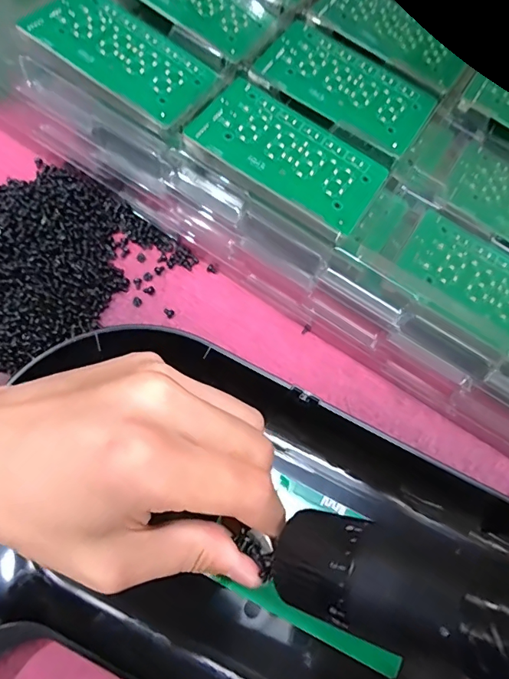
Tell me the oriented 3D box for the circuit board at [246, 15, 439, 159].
[{"bbox_3d":[0.056,-0.157,0.287,0.105,0.004,0.059,35,70,5],"label":"circuit board"}]

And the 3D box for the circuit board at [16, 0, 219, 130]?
[{"bbox_3d":[-0.076,-0.168,0.271,0.102,0.004,0.060,36,67,3],"label":"circuit board"}]

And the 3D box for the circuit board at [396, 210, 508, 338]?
[{"bbox_3d":[0.134,-0.032,0.262,0.100,0.011,0.048,34,74,9],"label":"circuit board"}]

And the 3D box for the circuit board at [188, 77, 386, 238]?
[{"bbox_3d":[0.019,-0.105,0.261,0.106,0.004,0.059,34,66,3],"label":"circuit board"}]

